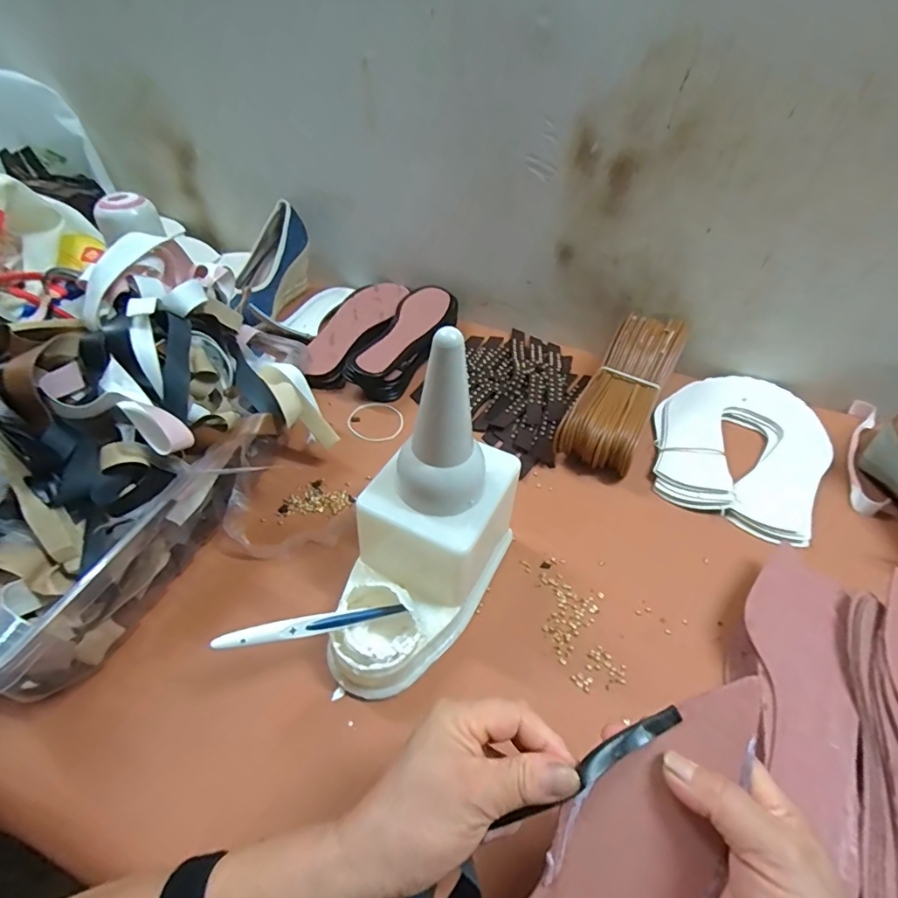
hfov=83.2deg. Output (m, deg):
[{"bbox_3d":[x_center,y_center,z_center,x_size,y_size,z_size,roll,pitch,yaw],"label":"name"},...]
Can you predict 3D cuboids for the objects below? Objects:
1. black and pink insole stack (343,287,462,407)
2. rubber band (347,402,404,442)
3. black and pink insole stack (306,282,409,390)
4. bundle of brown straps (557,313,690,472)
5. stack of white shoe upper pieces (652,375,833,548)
[{"bbox_3d":[-0.054,-0.148,0.695,0.081,0.054,0.221,17,46,15],"label":"black and pink insole stack"},{"bbox_3d":[-0.089,-0.032,0.619,0.063,0.005,0.061,29,57,11],"label":"rubber band"},{"bbox_3d":[-0.136,-0.168,0.724,0.092,0.039,0.247,13,45,11],"label":"black and pink insole stack"},{"bbox_3d":[0.210,-0.079,0.589,0.082,0.046,0.239,25,61,22],"label":"bundle of brown straps"},{"bbox_3d":[0.340,-0.008,0.597,0.181,0.025,0.250,27,50,23],"label":"stack of white shoe upper pieces"}]

